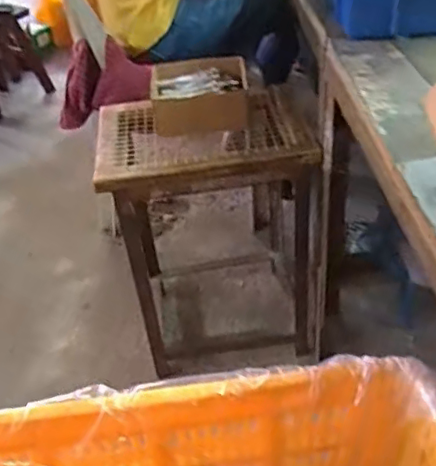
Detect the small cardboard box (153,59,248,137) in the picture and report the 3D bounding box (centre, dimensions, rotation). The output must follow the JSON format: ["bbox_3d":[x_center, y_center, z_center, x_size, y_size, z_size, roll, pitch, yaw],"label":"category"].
[{"bbox_3d":[-0.029,-0.223,0.942,0.156,0.062,0.140,-3,39,3],"label":"small cardboard box"}]

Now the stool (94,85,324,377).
[{"bbox_3d":[-0.010,0.001,1.082,0.329,0.469,0.279,-7,39,-2],"label":"stool"}]

